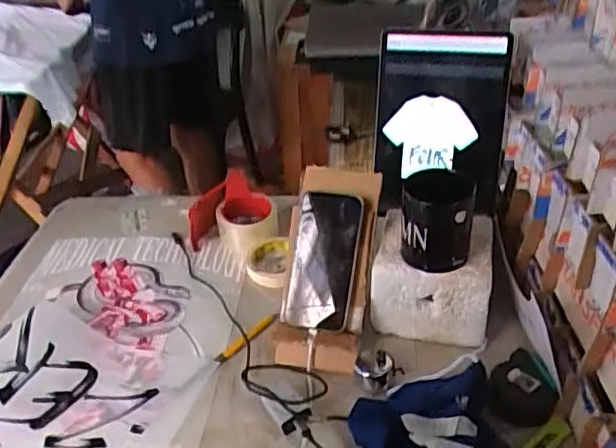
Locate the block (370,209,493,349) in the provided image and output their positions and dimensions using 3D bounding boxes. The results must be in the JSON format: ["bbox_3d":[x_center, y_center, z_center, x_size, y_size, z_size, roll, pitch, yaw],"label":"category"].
[{"bbox_3d":[0.160,0.065,0.807,0.147,0.117,0.130,5,35,11],"label":"block"}]

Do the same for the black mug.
[{"bbox_3d":[0.151,-0.008,0.735,0.082,0.092,0.086,5,35,11],"label":"black mug"}]

